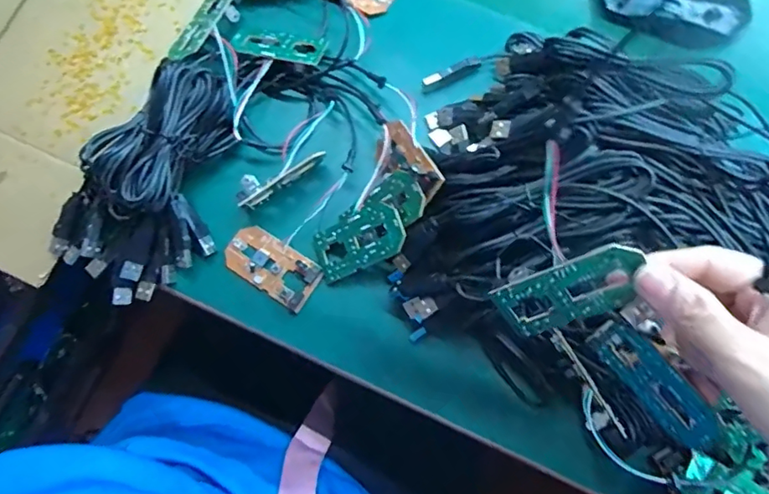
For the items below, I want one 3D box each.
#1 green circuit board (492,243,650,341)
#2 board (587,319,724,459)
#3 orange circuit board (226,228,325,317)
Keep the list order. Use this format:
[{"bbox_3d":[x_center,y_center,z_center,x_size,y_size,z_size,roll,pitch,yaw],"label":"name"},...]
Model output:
[{"bbox_3d":[0.087,0.021,0.255,0.066,0.005,0.035,-26,117,25],"label":"green circuit board"},{"bbox_3d":[0.137,0.071,0.278,0.004,0.031,0.075,-17,57,-31],"label":"board"},{"bbox_3d":[-0.080,0.014,0.387,0.068,0.010,0.037,35,81,8],"label":"orange circuit board"}]

